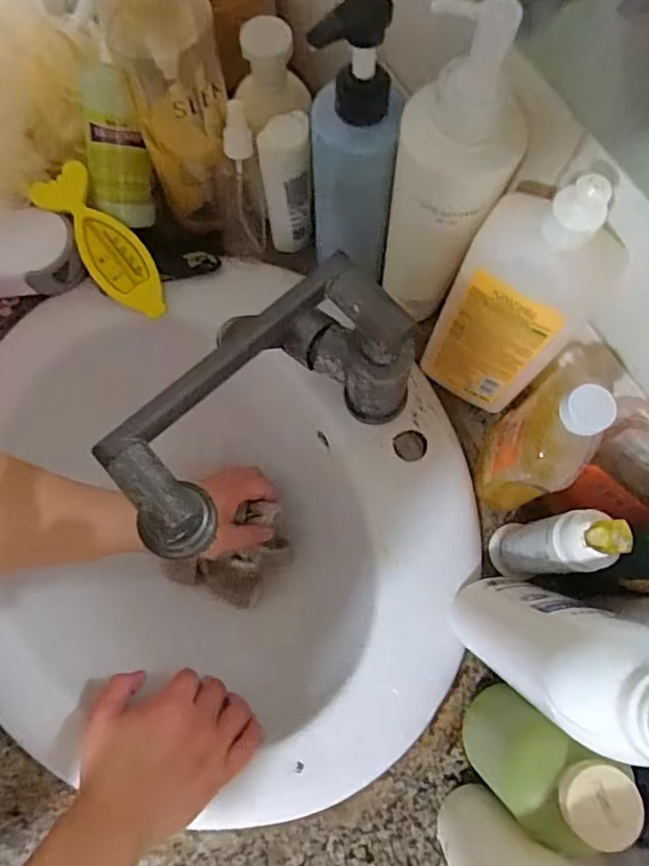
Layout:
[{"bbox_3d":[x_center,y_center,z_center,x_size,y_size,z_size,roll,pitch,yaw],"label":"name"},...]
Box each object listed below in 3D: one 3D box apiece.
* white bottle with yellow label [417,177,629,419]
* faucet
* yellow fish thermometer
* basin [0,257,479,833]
[{"bbox_3d":[0.127,-0.085,0.392,0.094,0.217,0.053,40,77,9],"label":"white bottle with yellow label"},{"bbox_3d":[-0.038,-0.011,0.404,0.201,0.163,0.090,-40,79,-11],"label":"faucet"},{"bbox_3d":[-0.194,-0.166,0.505,0.052,0.013,0.141,-39,102,-11],"label":"yellow fish thermometer"},{"bbox_3d":[-0.095,0.086,0.528,0.418,0.140,0.441,0,74,-1],"label":"basin"}]

